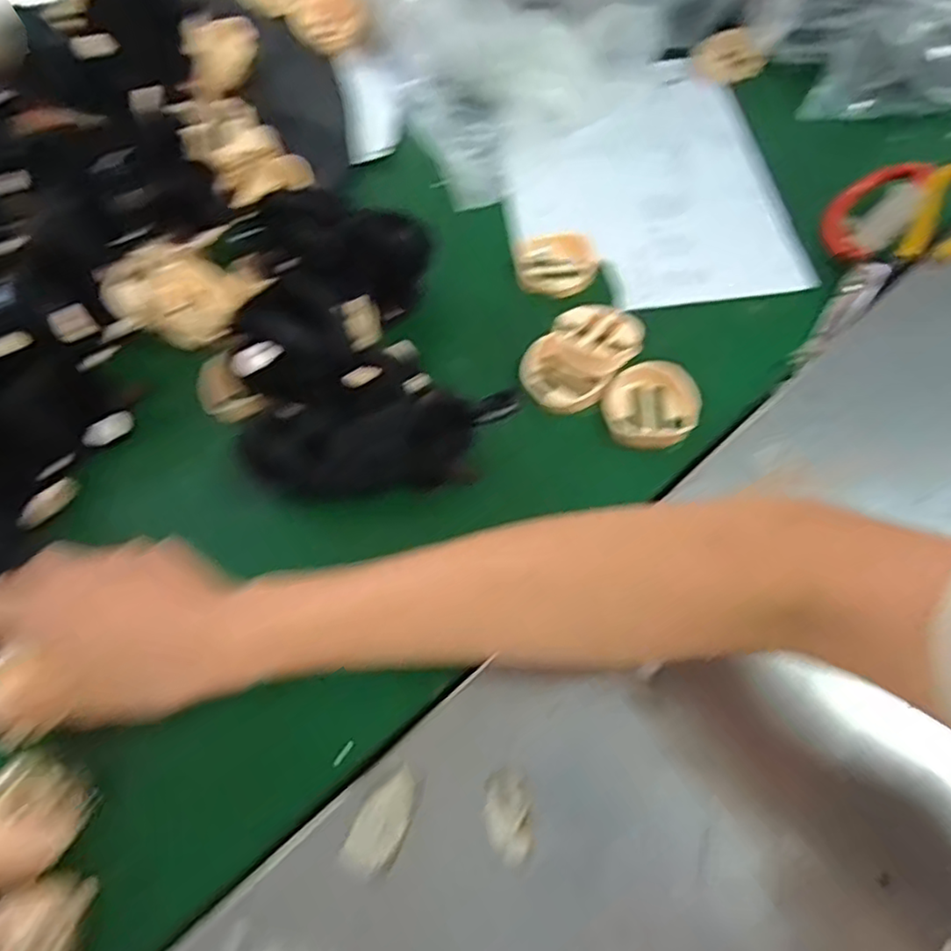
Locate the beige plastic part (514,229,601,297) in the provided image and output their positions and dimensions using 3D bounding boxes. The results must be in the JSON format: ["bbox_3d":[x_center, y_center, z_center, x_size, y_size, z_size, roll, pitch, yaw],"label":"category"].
[{"bbox_3d":[0.063,-0.166,0.497,0.061,0.013,0.053,7,64,6],"label":"beige plastic part"}]

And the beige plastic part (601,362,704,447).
[{"bbox_3d":[0.118,-0.045,0.429,0.062,0.021,0.059,-1,63,2],"label":"beige plastic part"}]

